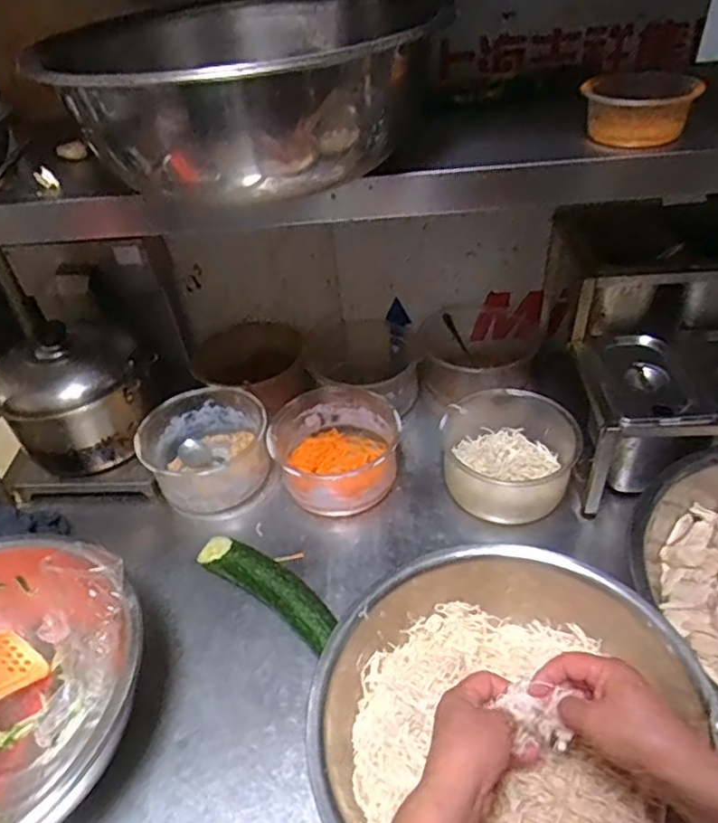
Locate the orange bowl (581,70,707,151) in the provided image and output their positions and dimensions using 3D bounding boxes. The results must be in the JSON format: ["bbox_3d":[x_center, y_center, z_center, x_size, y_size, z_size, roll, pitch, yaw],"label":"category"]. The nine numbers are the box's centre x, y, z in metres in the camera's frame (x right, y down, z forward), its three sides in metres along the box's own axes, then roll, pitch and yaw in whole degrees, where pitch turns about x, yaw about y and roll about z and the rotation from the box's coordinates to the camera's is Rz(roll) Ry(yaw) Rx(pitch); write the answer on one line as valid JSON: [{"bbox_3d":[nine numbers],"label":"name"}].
[{"bbox_3d":[0.257,-0.279,0.586,0.092,0.055,0.075,4,43,11],"label":"orange bowl"}]

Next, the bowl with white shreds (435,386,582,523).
[{"bbox_3d":[0.193,0.055,0.857,0.179,0.088,0.165,-3,42,3],"label":"bowl with white shreds"}]

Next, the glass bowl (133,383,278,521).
[{"bbox_3d":[-0.210,0.053,0.895,0.166,0.089,0.178,-3,42,3],"label":"glass bowl"}]

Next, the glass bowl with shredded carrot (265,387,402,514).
[{"bbox_3d":[-0.032,0.052,0.882,0.171,0.098,0.156,-3,42,3],"label":"glass bowl with shredded carrot"}]

